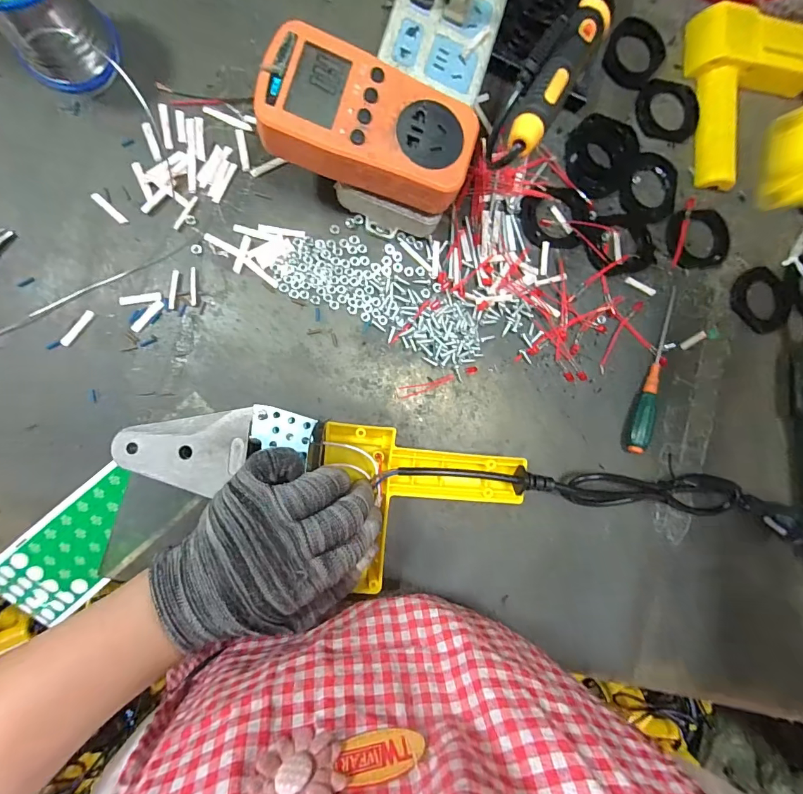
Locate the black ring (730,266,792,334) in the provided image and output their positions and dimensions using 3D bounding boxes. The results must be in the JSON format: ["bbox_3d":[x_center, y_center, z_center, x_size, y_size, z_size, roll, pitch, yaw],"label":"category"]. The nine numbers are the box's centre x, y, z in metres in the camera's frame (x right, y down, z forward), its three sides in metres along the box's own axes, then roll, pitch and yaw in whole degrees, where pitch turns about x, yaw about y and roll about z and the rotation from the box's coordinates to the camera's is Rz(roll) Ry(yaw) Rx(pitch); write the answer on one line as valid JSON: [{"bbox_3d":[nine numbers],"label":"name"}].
[{"bbox_3d":[0.323,-0.086,0.357,0.058,0.006,0.058,0,89,-8],"label":"black ring"}]

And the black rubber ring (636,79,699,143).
[{"bbox_3d":[0.233,-0.252,0.350,0.057,0.005,0.053,0,89,-8],"label":"black rubber ring"}]

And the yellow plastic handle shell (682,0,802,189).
[{"bbox_3d":[0.285,-0.275,0.343,0.111,0.024,0.164,42,84,-5],"label":"yellow plastic handle shell"}]

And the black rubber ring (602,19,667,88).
[{"bbox_3d":[0.203,-0.300,0.347,0.049,0.008,0.063,37,84,-6],"label":"black rubber ring"}]

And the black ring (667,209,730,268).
[{"bbox_3d":[0.260,-0.139,0.350,0.063,0.008,0.052,-16,91,-8],"label":"black ring"}]

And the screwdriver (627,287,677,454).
[{"bbox_3d":[0.215,-0.021,0.332,0.017,0.017,0.142,22,86,-7],"label":"screwdriver"}]

